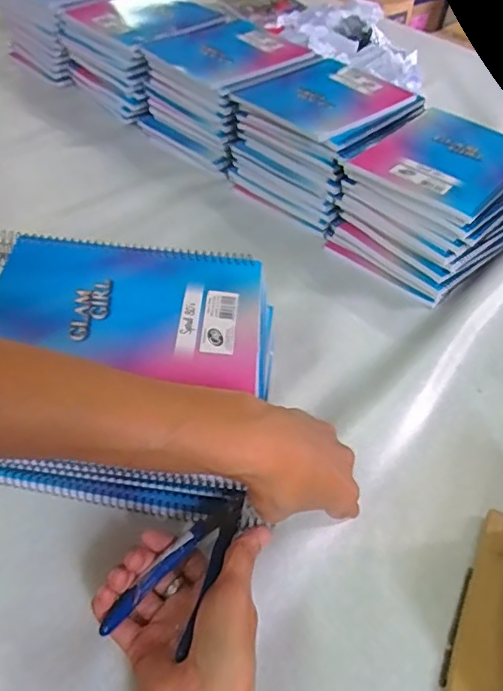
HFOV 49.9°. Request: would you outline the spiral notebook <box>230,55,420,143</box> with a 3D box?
[{"bbox_3d":[0.097,-0.318,0.694,0.206,0.022,0.154,-34,60,-31],"label":"spiral notebook"}]

